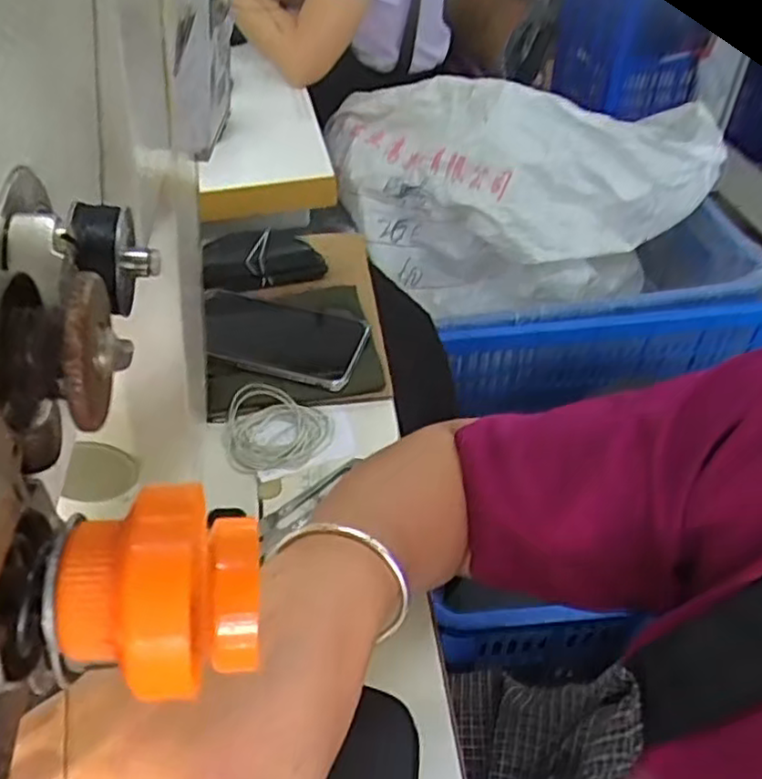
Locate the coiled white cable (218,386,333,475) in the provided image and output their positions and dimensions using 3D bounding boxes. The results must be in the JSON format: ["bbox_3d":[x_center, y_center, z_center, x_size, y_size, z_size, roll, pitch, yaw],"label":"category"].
[{"bbox_3d":[-0.086,0.033,0.548,0.084,0.017,0.076,16,49,16],"label":"coiled white cable"}]

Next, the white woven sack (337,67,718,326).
[{"bbox_3d":[0.198,-0.305,1.068,0.549,0.322,0.286,6,47,7],"label":"white woven sack"}]

